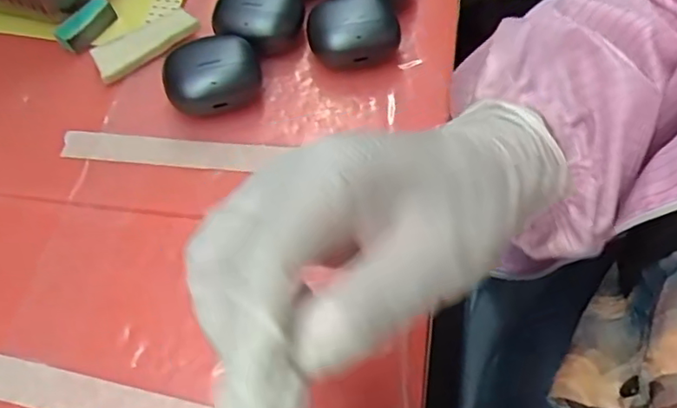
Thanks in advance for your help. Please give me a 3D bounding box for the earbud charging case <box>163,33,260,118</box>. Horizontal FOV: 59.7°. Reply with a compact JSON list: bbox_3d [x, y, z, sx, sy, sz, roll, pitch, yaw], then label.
[{"bbox_3d":[-0.075,-0.076,0.352,0.052,0.029,0.047,-11,59,-5],"label":"earbud charging case"}]

